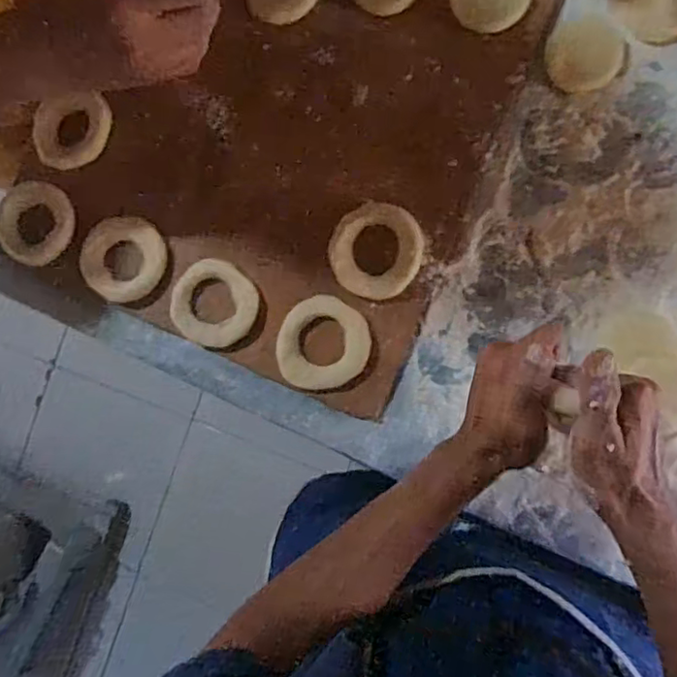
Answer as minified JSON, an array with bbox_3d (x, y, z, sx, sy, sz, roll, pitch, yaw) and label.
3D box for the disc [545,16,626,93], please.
[{"bbox_3d":[0.207,-0.239,0.531,0.060,0.004,0.059,0,88,10],"label":"disc"}]

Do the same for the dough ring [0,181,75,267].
[{"bbox_3d":[-0.289,-0.109,0.592,0.074,0.011,0.074,0,88,10],"label":"dough ring"}]

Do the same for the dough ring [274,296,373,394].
[{"bbox_3d":[-0.013,0.004,0.548,0.078,0.012,0.079,0,88,10],"label":"dough ring"}]

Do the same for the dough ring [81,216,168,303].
[{"bbox_3d":[-0.201,-0.074,0.593,0.080,0.012,0.076,0,88,10],"label":"dough ring"}]

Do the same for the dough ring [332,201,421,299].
[{"bbox_3d":[0.032,-0.075,0.544,0.077,0.006,0.080,0,88,10],"label":"dough ring"}]

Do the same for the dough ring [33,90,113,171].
[{"bbox_3d":[-0.252,-0.193,0.594,0.080,0.016,0.061,-6,87,9],"label":"dough ring"}]

